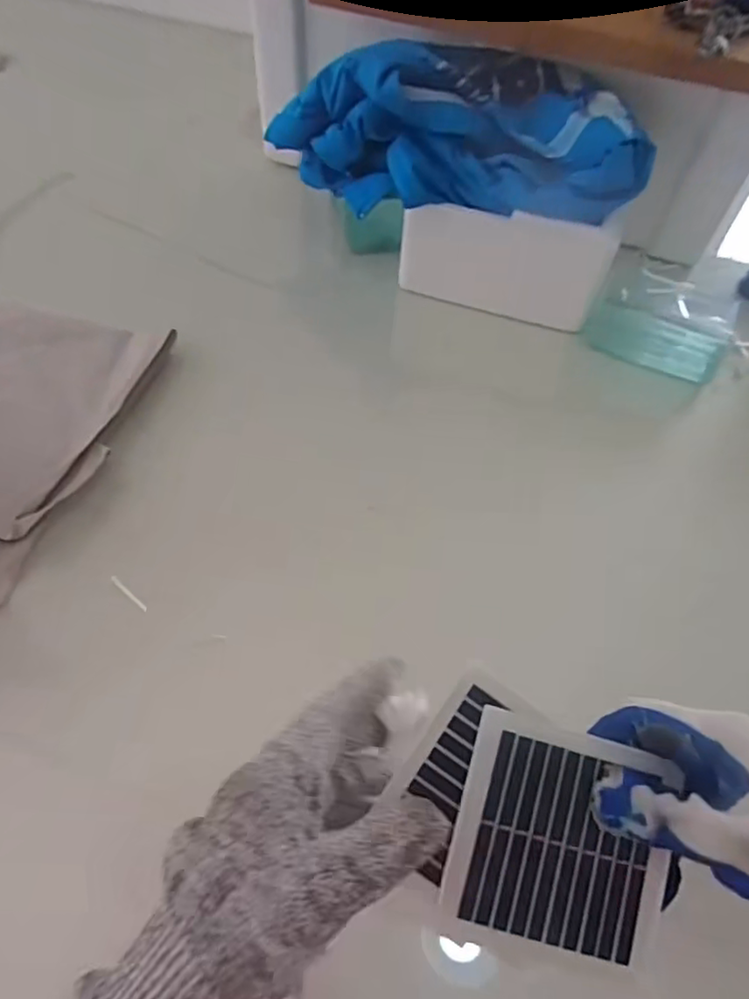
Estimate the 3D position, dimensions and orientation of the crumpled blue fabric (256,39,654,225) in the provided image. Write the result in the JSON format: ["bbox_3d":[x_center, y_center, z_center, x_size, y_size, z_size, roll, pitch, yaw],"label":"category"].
[{"bbox_3d":[0.076,-0.343,0.556,0.344,0.113,0.148,10,57,3],"label":"crumpled blue fabric"}]

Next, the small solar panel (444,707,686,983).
[{"bbox_3d":[0.082,0.149,0.258,0.094,0.004,0.091,17,81,-2],"label":"small solar panel"}]

